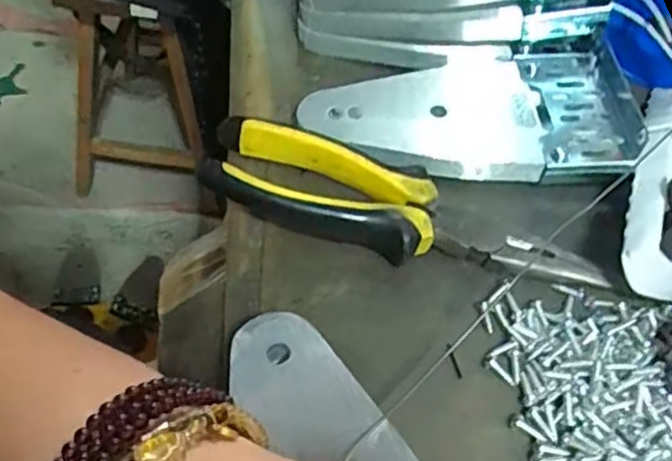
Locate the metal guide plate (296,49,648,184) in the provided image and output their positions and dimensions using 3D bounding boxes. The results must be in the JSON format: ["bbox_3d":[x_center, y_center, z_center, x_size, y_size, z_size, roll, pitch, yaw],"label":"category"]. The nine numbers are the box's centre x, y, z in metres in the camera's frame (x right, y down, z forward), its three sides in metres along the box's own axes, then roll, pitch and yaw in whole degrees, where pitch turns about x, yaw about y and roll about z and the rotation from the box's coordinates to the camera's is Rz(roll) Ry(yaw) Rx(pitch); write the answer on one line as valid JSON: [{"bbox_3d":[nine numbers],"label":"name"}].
[{"bbox_3d":[0.067,-0.061,0.328,0.162,0.014,0.080,0,52,-7],"label":"metal guide plate"}]

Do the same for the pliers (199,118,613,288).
[{"bbox_3d":[0.028,-0.010,0.285,0.172,0.020,0.040,16,52,5],"label":"pliers"}]

